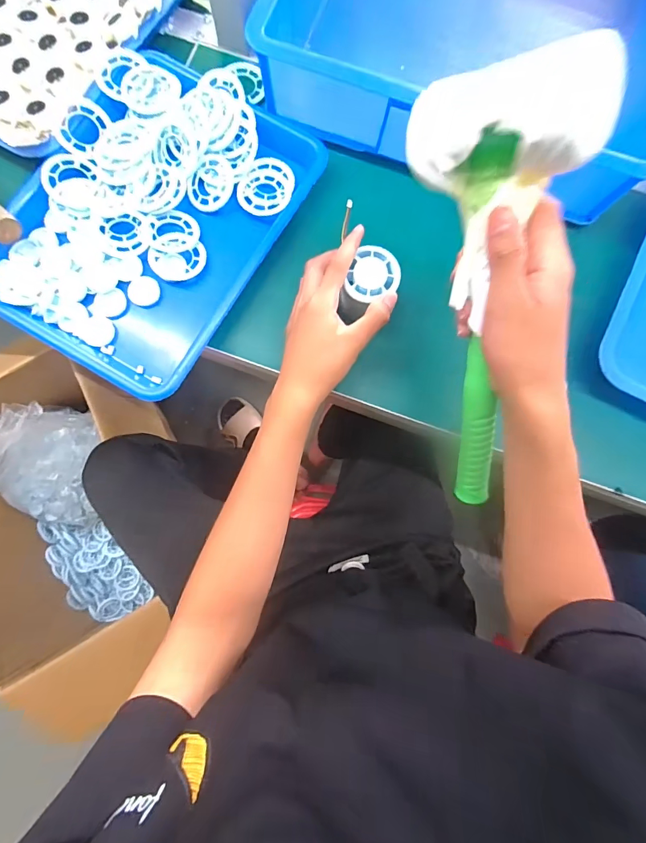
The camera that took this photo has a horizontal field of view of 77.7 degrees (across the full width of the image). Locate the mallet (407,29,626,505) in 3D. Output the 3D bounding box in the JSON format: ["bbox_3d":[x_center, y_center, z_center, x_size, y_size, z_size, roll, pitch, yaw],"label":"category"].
[{"bbox_3d":[0.144,-0.066,0.307,0.065,0.110,0.334,-33,121,-34],"label":"mallet"}]

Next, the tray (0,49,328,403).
[{"bbox_3d":[-0.178,-0.217,0.423,0.255,0.037,0.340,29,81,3],"label":"tray"}]

